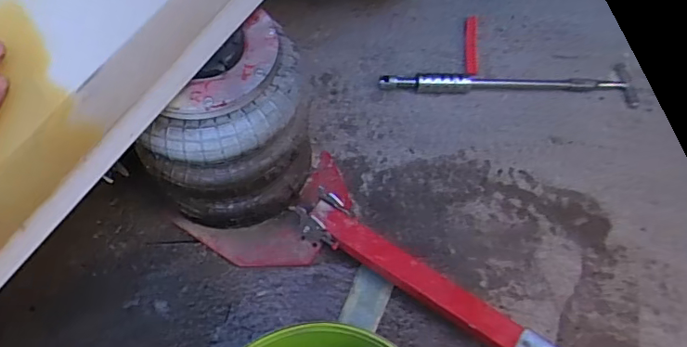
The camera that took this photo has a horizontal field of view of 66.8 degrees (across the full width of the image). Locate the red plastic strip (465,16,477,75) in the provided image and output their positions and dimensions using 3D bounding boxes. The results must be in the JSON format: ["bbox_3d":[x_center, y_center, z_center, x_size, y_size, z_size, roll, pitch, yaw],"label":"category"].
[{"bbox_3d":[0.234,-0.234,0.947,0.022,0.008,0.144,5,63,4],"label":"red plastic strip"}]

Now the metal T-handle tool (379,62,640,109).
[{"bbox_3d":[0.277,-0.159,0.893,0.417,0.034,0.070,8,58,2],"label":"metal T-handle tool"}]

